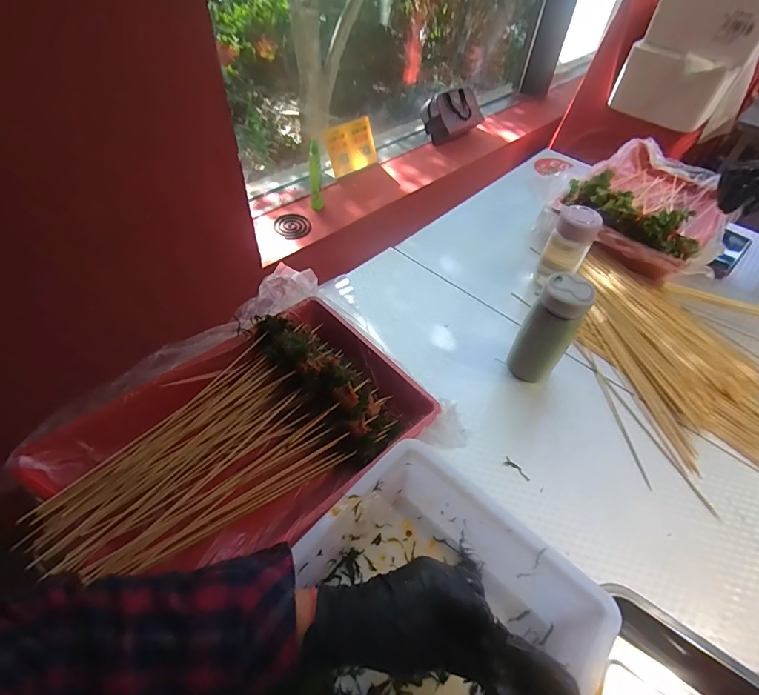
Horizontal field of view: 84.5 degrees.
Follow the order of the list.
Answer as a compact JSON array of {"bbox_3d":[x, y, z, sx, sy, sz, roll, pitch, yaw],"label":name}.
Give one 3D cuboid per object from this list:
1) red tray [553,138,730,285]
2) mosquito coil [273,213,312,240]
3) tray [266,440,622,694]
[{"bbox_3d":[0.554,-0.305,0.841,0.276,0.102,0.404,33,56,21],"label":"red tray"},{"bbox_3d":[-0.266,-0.369,1.270,0.110,0.006,0.110,6,55,-8],"label":"mosquito coil"},{"bbox_3d":[0.014,0.270,0.363,0.237,0.098,0.305,37,58,24],"label":"tray"}]

